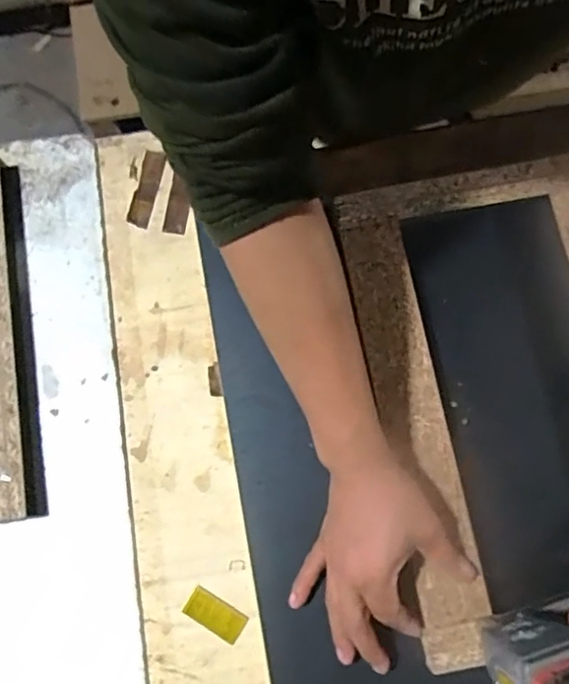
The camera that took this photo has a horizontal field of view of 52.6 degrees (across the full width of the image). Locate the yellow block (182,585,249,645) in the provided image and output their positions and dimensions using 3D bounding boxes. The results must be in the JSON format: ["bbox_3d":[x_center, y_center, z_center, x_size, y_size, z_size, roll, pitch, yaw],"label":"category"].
[{"bbox_3d":[-0.055,0.217,0.459,0.048,0.004,0.024,30,79,7],"label":"yellow block"}]

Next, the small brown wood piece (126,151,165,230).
[{"bbox_3d":[-0.127,-0.141,0.528,0.020,0.004,0.076,10,78,3],"label":"small brown wood piece"}]

